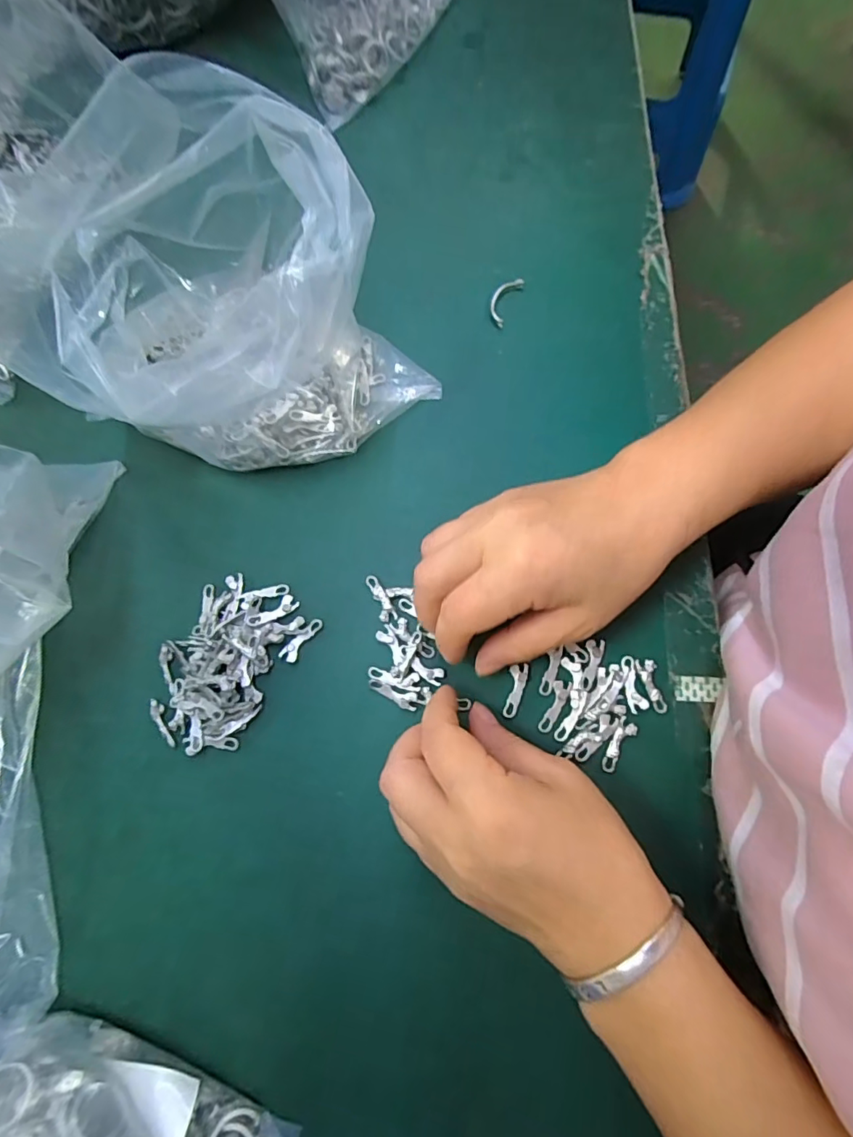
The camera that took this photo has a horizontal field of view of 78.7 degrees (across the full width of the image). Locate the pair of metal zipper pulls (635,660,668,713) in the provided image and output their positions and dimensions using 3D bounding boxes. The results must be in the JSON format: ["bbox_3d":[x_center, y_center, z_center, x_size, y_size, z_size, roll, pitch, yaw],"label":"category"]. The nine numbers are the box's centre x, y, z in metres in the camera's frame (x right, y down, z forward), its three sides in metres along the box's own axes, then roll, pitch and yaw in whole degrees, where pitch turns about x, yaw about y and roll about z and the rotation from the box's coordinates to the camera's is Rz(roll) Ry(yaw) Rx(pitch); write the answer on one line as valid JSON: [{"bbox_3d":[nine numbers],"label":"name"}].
[{"bbox_3d":[0.118,0.061,0.270,0.010,0.004,0.028,-14,76,-2],"label":"pair of metal zipper pulls"}]

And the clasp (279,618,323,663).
[{"bbox_3d":[-0.068,0.039,0.285,0.009,0.004,0.029,40,81,10],"label":"clasp"}]

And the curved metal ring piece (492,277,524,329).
[{"bbox_3d":[0.050,-0.171,0.330,0.013,0.007,0.037,25,78,7],"label":"curved metal ring piece"}]

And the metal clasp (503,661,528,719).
[{"bbox_3d":[0.047,0.064,0.273,0.009,0.004,0.028,11,77,4],"label":"metal clasp"}]

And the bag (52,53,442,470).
[{"bbox_3d":[-0.094,-0.129,0.263,0.144,0.128,0.135,-40,78,-7],"label":"bag"}]

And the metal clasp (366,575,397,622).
[{"bbox_3d":[-0.026,0.016,0.288,0.009,0.004,0.028,-26,77,-4],"label":"metal clasp"}]

